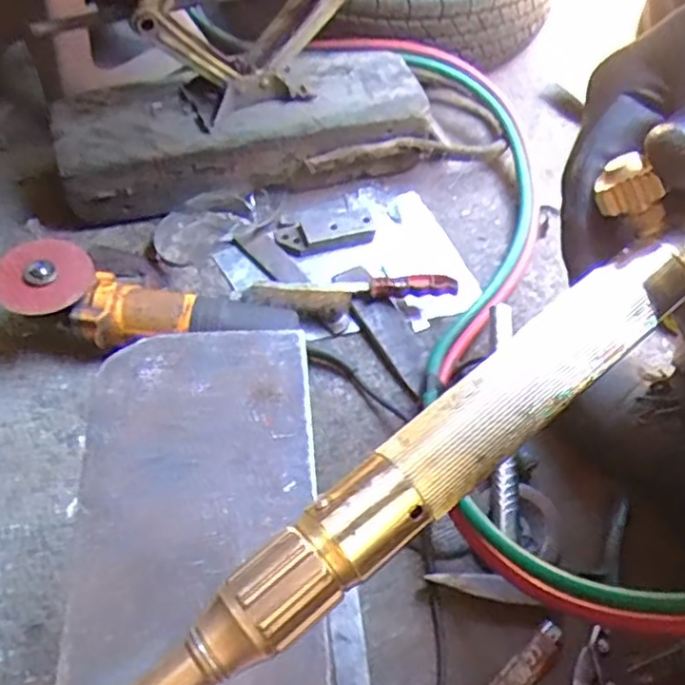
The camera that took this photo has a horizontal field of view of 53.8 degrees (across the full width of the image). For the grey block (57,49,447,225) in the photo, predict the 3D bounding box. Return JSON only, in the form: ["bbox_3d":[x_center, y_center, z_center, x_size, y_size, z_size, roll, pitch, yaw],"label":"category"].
[{"bbox_3d":[-0.109,-0.241,0.804,0.424,0.124,0.136,-17,58,-13],"label":"grey block"}]

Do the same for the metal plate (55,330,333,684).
[{"bbox_3d":[-0.073,0.108,0.336,0.122,0.008,0.261,-4,56,-5],"label":"metal plate"}]

